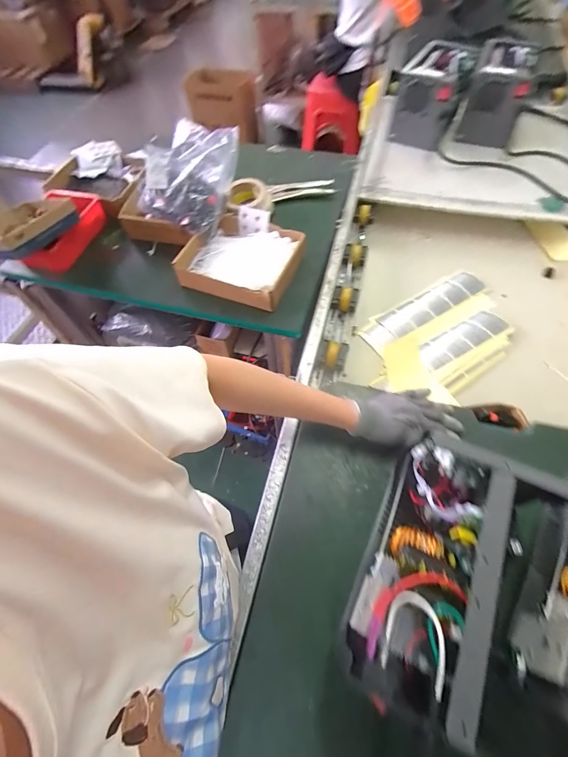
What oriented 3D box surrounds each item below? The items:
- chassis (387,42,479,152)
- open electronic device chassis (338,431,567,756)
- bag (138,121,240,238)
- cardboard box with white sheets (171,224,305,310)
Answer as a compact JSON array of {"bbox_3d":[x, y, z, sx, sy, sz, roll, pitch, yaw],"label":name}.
[{"bbox_3d":[0.426,-0.813,0.962,0.165,0.150,0.288,21,62,15],"label":"chassis"},{"bbox_3d":[0.161,0.199,0.339,0.128,0.140,0.224,19,62,14],"label":"open electronic device chassis"},{"bbox_3d":[-0.198,-0.423,0.706,0.186,0.134,0.188,26,64,18],"label":"bag"},{"bbox_3d":[-0.086,-0.243,0.684,0.220,0.049,0.188,19,62,14],"label":"cardboard box with white sheets"}]

